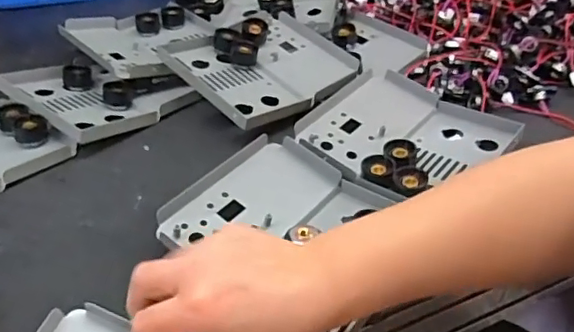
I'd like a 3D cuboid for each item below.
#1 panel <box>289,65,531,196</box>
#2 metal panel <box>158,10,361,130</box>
[{"bbox_3d":[0.107,-0.035,0.548,0.166,0.023,0.158,27,45,29],"label":"panel"},{"bbox_3d":[-0.024,-0.111,0.622,0.170,0.030,0.155,-27,46,-31],"label":"metal panel"}]

